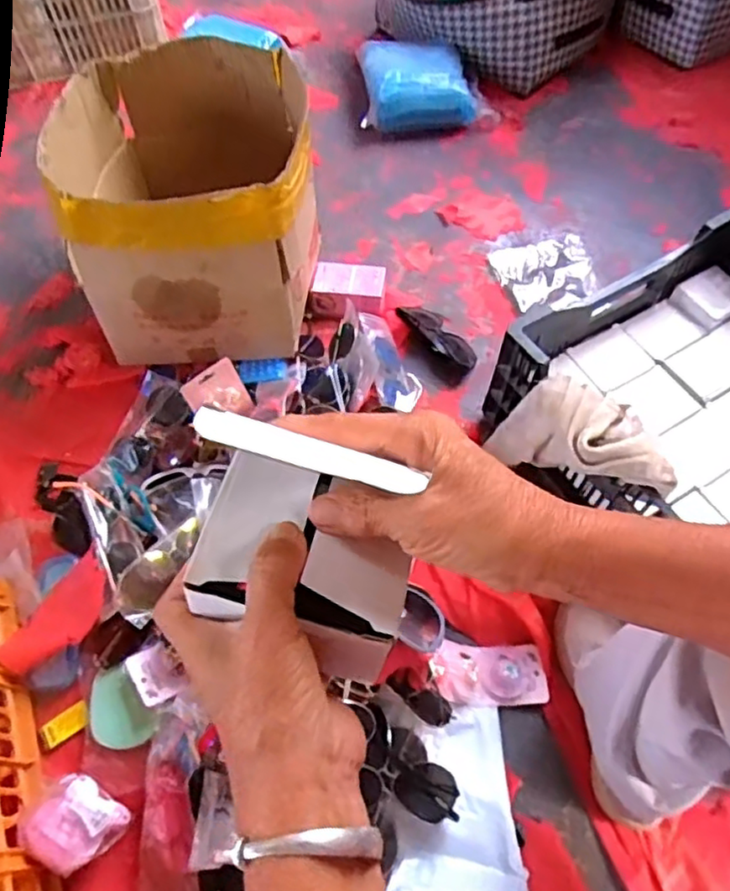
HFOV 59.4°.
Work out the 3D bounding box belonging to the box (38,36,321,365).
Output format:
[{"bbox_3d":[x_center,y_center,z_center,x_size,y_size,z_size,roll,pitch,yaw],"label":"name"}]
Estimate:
[{"bbox_3d":[-0.230,-0.349,0.895,0.309,0.236,0.388,-6,61,-4],"label":"box"}]

